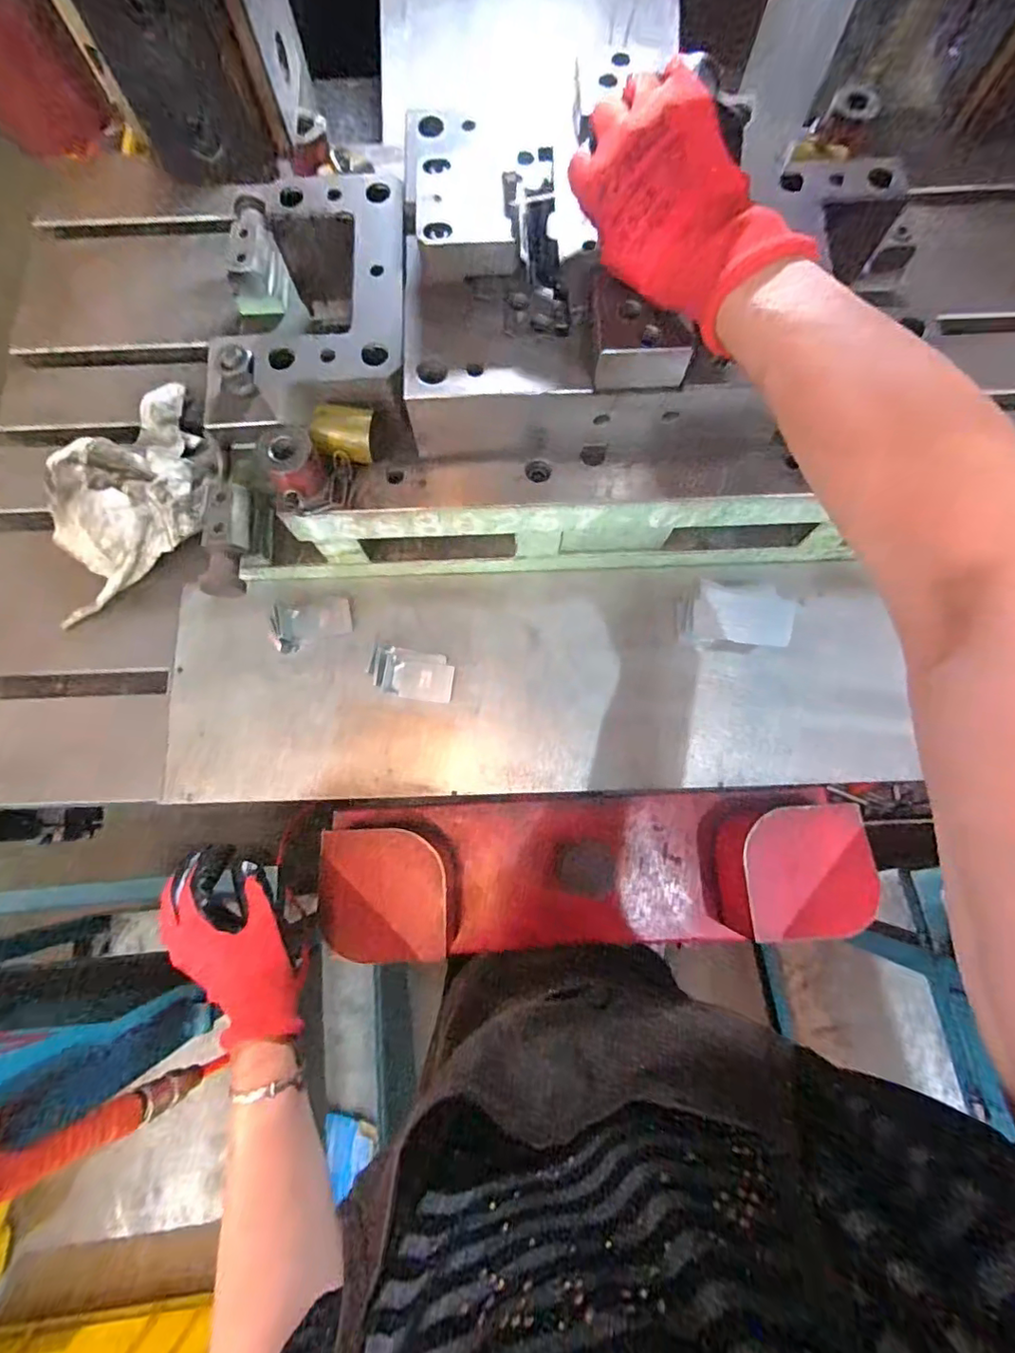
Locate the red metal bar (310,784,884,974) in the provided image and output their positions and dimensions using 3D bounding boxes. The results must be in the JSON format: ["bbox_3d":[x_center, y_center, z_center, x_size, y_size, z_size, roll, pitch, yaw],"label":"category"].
[{"bbox_3d":[0.084,0.204,0.563,0.505,0.118,0.155,-2,77,0],"label":"red metal bar"}]

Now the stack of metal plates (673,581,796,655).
[{"bbox_3d":[0.213,-0.054,0.525,0.096,0.062,0.053,9,77,3],"label":"stack of metal plates"}]

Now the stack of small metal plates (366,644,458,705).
[{"bbox_3d":[-0.090,-0.005,0.527,0.075,0.030,0.048,9,77,3],"label":"stack of small metal plates"}]

